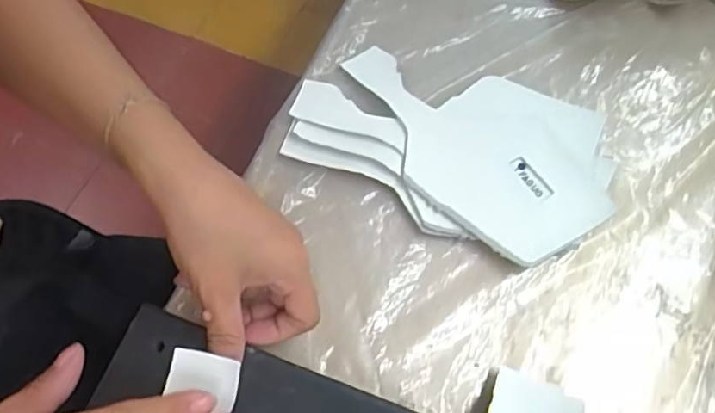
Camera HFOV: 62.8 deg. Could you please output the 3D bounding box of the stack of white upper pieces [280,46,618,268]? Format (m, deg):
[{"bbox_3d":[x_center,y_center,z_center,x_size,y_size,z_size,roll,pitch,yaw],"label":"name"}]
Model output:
[{"bbox_3d":[0.064,-0.044,0.413,0.216,0.017,0.127,20,63,9],"label":"stack of white upper pieces"}]

